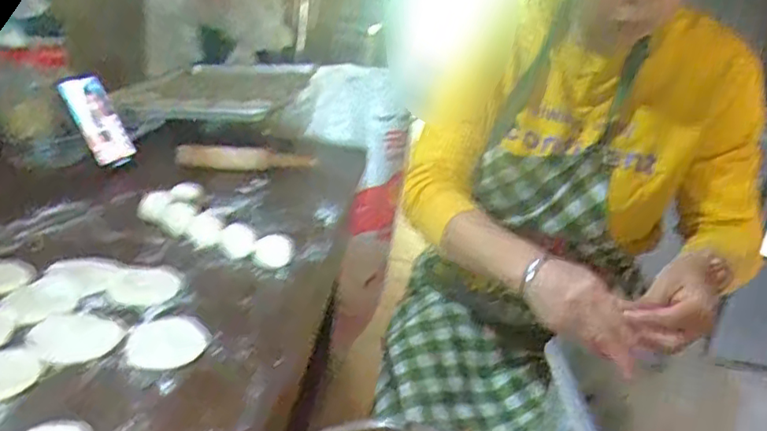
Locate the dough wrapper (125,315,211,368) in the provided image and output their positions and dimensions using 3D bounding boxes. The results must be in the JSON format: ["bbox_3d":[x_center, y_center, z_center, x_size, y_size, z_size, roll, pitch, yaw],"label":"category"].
[{"bbox_3d":[-0.209,0.120,0.578,0.074,0.010,0.074,7,20,-3],"label":"dough wrapper"}]

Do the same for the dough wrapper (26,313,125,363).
[{"bbox_3d":[-0.289,0.112,0.566,0.075,0.006,0.075,7,20,-3],"label":"dough wrapper"}]

